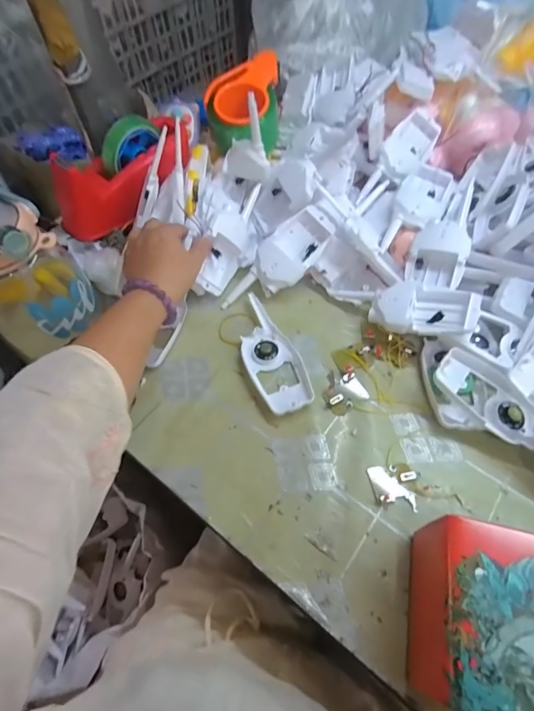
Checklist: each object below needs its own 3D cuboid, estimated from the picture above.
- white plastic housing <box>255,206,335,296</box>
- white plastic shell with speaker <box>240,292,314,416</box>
[{"bbox_3d":[0.032,-0.130,0.479,0.109,0.025,0.060,-42,88,-2],"label":"white plastic housing"},{"bbox_3d":[0.002,-0.004,0.448,0.062,0.018,0.158,-15,59,-7],"label":"white plastic shell with speaker"}]

